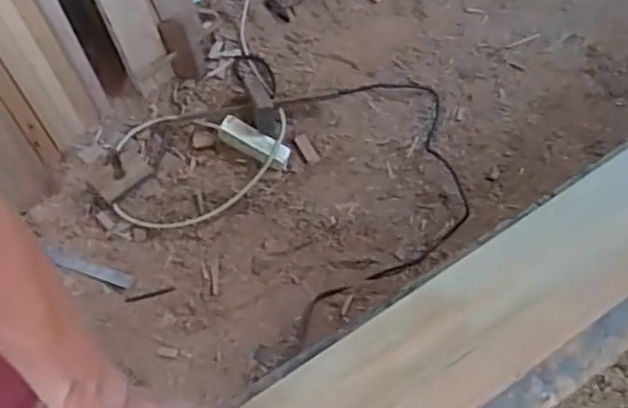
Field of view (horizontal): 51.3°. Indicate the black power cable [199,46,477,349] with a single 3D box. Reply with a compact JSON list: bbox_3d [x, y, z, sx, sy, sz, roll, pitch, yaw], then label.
[{"bbox_3d":[0.088,-0.112,1.422,0.469,0.062,0.641,-18,67,-10],"label":"black power cable"}]

